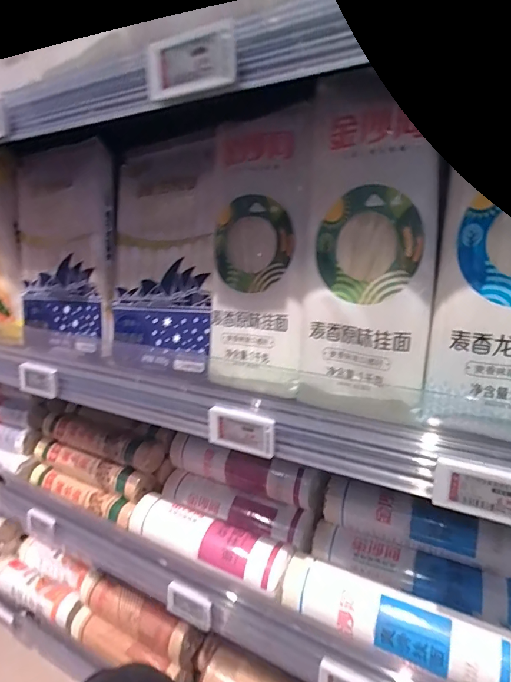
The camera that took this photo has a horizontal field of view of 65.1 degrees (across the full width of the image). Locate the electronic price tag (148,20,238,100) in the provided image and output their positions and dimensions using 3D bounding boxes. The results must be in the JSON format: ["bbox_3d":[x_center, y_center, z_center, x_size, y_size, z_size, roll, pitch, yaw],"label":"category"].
[{"bbox_3d":[-0.044,-0.182,0.263,0.073,0.031,0.013,7,25,30],"label":"electronic price tag"}]

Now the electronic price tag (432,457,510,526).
[{"bbox_3d":[0.165,0.108,0.283,0.069,0.037,0.010,7,25,30],"label":"electronic price tag"}]

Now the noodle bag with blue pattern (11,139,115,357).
[{"bbox_3d":[-0.249,-0.118,0.535,0.176,0.260,0.068,5,6,24],"label":"noodle bag with blue pattern"}]

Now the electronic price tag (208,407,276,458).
[{"bbox_3d":[-0.013,0.087,0.382,0.067,0.038,0.012,4,24,25],"label":"electronic price tag"}]

